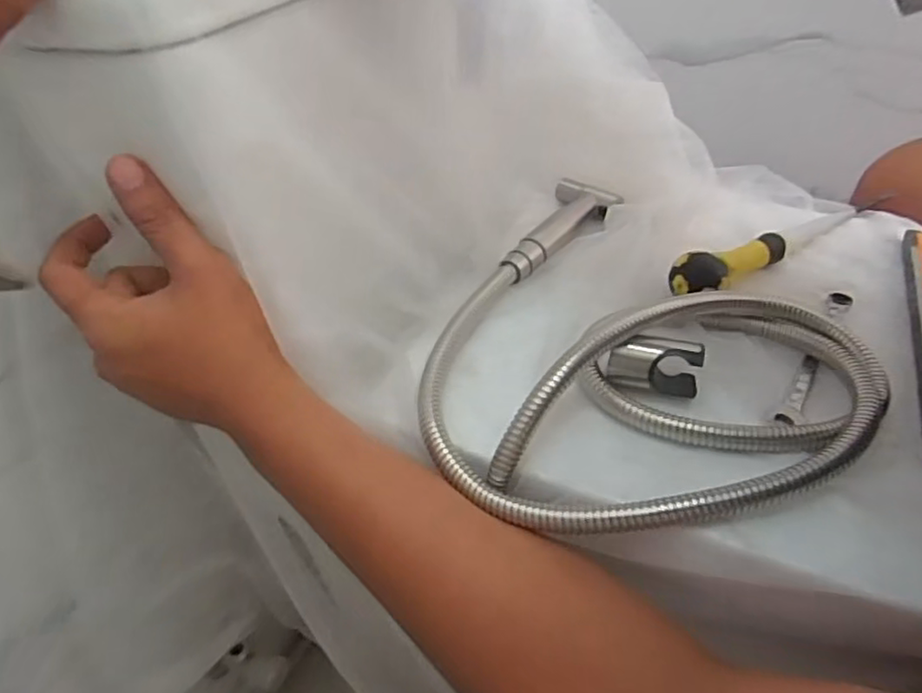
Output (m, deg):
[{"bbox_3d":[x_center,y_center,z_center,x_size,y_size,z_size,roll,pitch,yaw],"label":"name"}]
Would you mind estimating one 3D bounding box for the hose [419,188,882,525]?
[{"bbox_3d":[0.114,-0.010,0.388,0.245,0.039,0.287,19,45,28],"label":"hose"}]

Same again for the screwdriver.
[{"bbox_3d":[0.234,-0.086,0.467,0.223,0.029,0.030,-28,43,-25],"label":"screwdriver"}]

